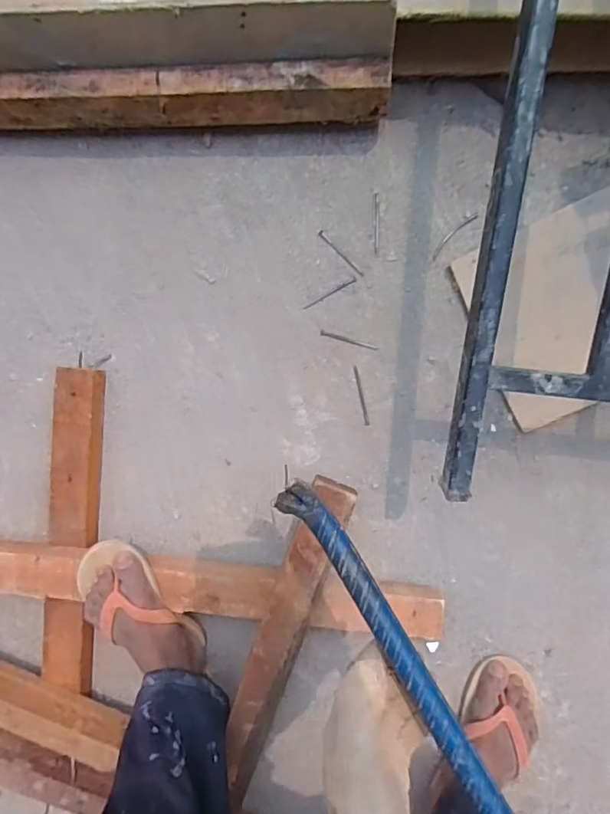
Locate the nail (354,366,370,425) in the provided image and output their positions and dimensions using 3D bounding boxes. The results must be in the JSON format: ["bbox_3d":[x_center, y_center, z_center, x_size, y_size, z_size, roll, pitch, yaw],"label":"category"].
[{"bbox_3d":[0.075,-0.015,0.695,0.007,0.006,0.079,-11,92,3],"label":"nail"}]

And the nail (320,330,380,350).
[{"bbox_3d":[0.057,-0.086,0.683,0.078,0.004,0.007,17,93,2],"label":"nail"}]

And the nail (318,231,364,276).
[{"bbox_3d":[0.047,-0.198,0.679,0.006,0.004,0.079,-44,90,4],"label":"nail"}]

